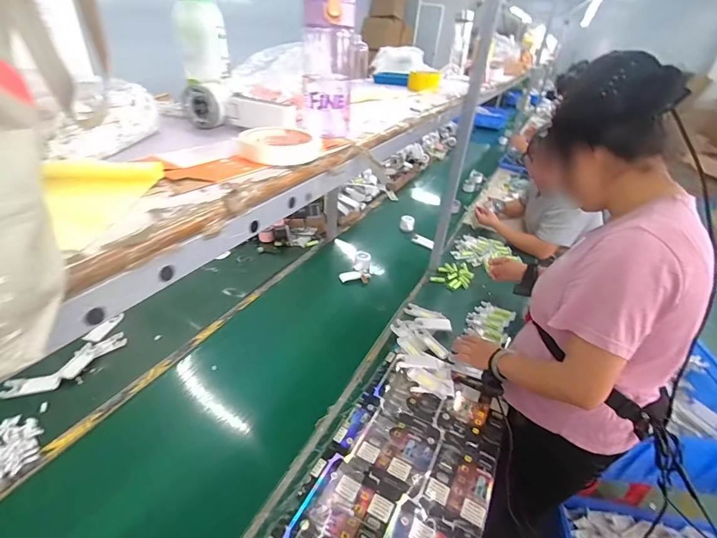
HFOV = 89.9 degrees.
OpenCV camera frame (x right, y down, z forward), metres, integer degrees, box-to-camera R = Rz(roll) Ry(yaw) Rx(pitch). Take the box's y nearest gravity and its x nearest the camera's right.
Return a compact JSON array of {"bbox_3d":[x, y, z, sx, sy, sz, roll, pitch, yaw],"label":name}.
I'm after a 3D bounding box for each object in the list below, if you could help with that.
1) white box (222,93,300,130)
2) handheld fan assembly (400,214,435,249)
[{"bbox_3d":[-0.145,-0.232,0.532,0.109,0.041,0.032,6,34,1],"label":"white box"},{"bbox_3d":[0.238,-0.150,1.493,0.071,0.059,0.210,-8,36,-20],"label":"handheld fan assembly"}]

